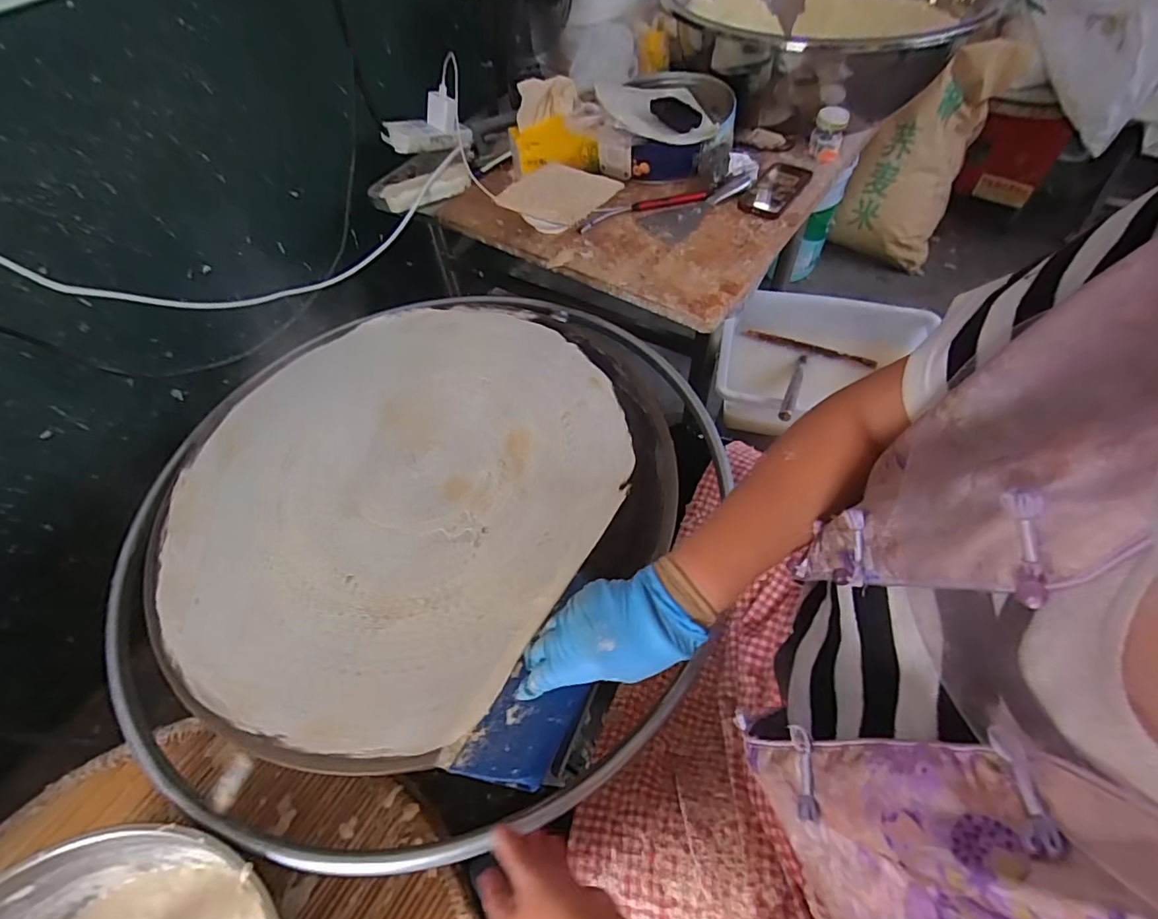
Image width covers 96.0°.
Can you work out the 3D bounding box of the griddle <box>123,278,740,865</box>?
[{"bbox_3d":[-0.203,0.037,0.614,0.643,0.067,0.687,-2,55,2],"label":"griddle"}]

